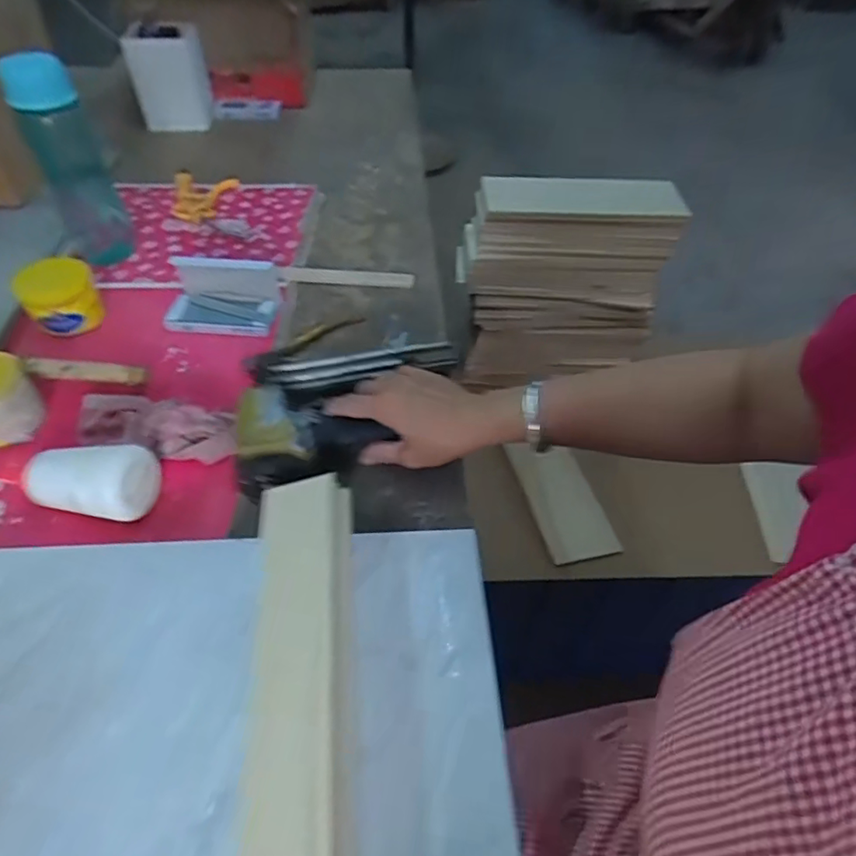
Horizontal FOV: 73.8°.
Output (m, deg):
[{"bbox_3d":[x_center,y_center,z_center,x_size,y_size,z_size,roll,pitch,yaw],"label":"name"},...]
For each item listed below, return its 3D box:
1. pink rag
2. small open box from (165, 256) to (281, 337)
[{"bbox_3d":[-0.274,-0.005,0.573,0.182,0.042,0.071,17,48,11],"label":"pink rag"},{"bbox_3d":[-0.254,-0.175,0.700,0.134,0.056,0.125,-3,47,-7],"label":"small open box"}]

